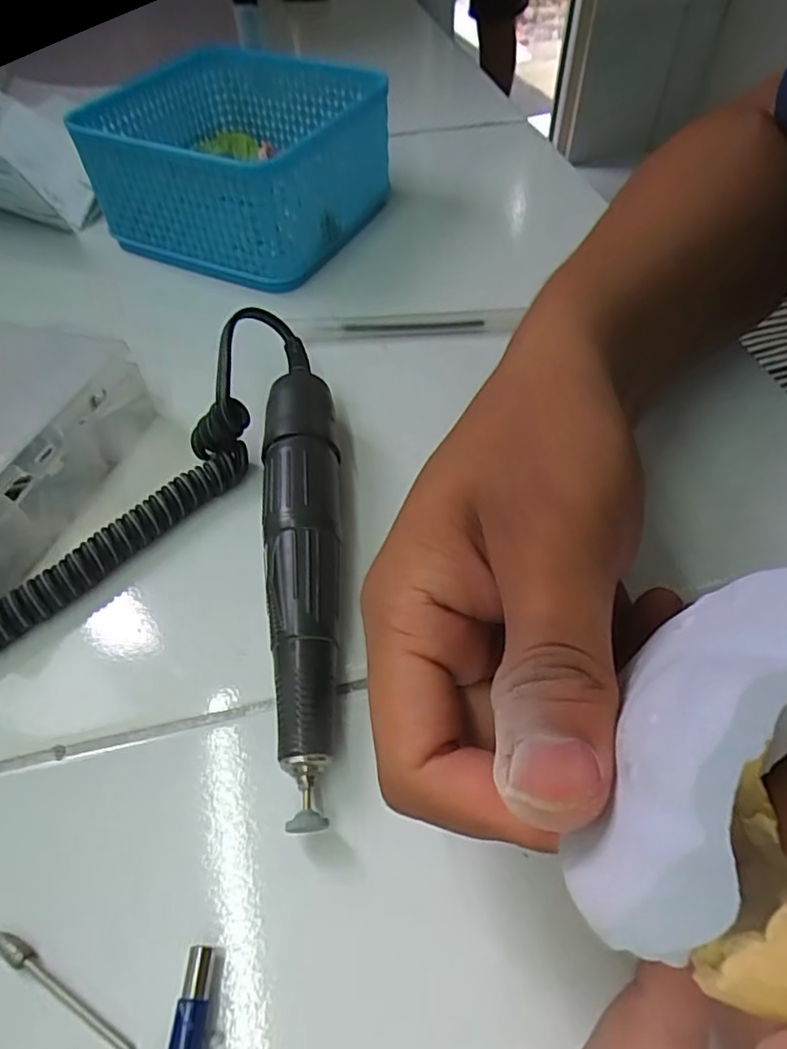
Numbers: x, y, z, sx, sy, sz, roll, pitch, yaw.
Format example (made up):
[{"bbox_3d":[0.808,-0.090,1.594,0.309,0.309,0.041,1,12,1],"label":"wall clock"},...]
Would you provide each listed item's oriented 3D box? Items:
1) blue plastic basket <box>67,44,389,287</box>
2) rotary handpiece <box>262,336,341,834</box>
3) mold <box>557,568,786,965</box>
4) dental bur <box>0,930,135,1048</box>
[{"bbox_3d":[-0.083,-0.201,0.335,0.128,0.064,0.126,21,57,17],"label":"blue plastic basket"},{"bbox_3d":[-0.030,0.004,0.206,0.025,0.029,0.176,-5,53,-2],"label":"rotary handpiece"},{"bbox_3d":[0.048,0.033,0.095,0.023,0.027,0.062,30,77,22],"label":"mold"},{"bbox_3d":[-0.080,0.112,0.145,0.045,0.005,0.005,26,58,20],"label":"dental bur"}]

